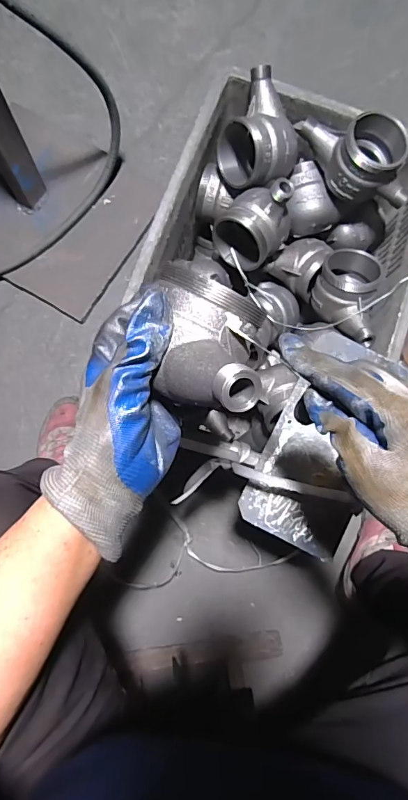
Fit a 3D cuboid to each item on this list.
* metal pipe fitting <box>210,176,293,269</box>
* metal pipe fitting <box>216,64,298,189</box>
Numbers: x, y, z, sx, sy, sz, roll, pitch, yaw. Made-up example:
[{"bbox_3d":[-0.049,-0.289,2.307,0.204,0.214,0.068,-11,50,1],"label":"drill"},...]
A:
[{"bbox_3d":[0.064,-0.223,0.547,0.081,0.093,0.084,0,81,-2],"label":"metal pipe fitting"},{"bbox_3d":[0.064,-0.336,0.556,0.090,0.077,0.113,-26,83,-6],"label":"metal pipe fitting"}]

